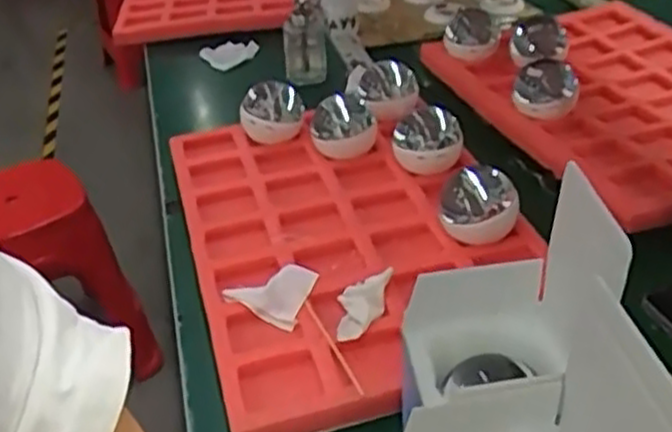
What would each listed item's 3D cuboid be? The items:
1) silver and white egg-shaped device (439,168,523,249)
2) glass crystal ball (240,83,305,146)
[{"bbox_3d":[0.139,-0.015,0.770,0.075,0.070,0.078,-3,34,2],"label":"silver and white egg-shaped device"},{"bbox_3d":[-0.076,-0.119,0.950,0.075,0.086,0.082,-3,34,2],"label":"glass crystal ball"}]

